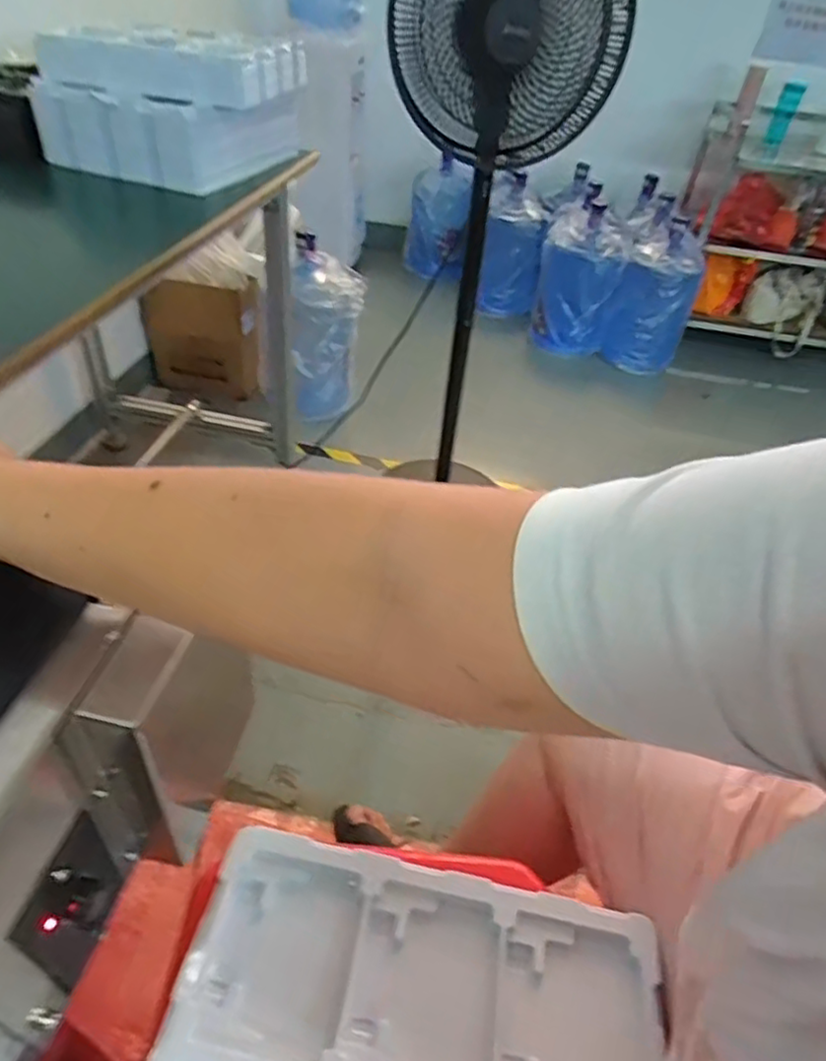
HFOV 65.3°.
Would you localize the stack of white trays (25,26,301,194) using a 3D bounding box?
[{"bbox_3d":[-0.375,-0.687,1.041,0.309,0.170,0.335,13,42,8],"label":"stack of white trays"}]

